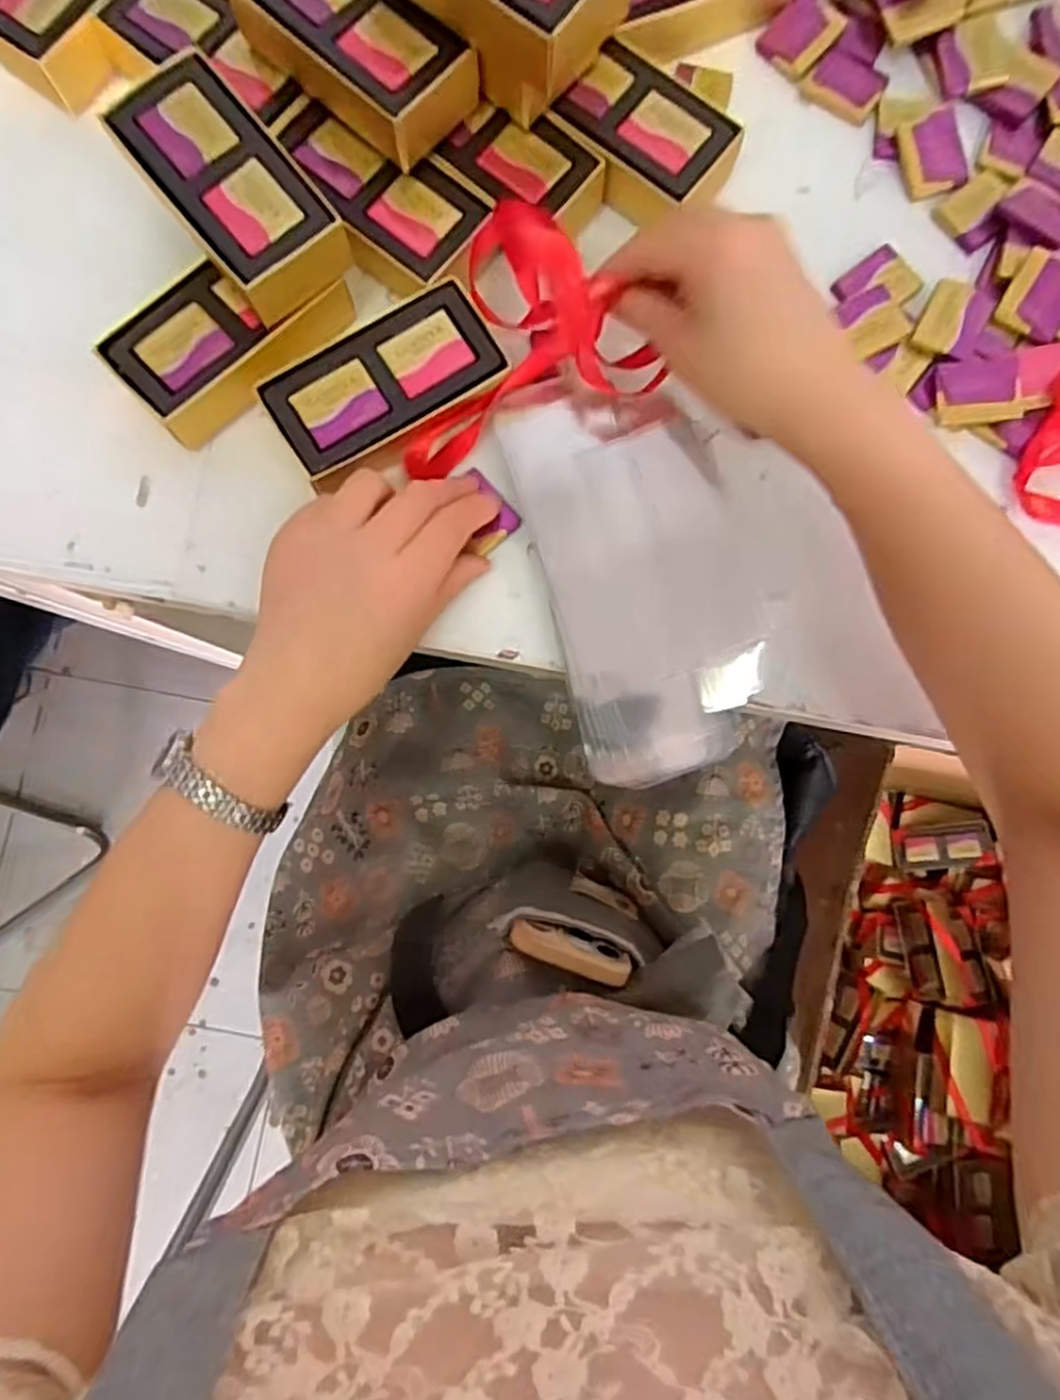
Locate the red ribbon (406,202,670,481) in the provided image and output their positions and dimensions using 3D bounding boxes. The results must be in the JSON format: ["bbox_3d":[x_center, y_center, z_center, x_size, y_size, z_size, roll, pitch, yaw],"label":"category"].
[{"bbox_3d":[0.009,-0.162,0.355,0.104,0.059,0.125,17,82,3],"label":"red ribbon"}]

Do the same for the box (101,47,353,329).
[{"bbox_3d":[-0.140,-0.241,0.352,0.058,0.038,0.115,-38,85,-4],"label":"box"}]

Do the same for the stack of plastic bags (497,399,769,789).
[{"bbox_3d":[0.058,-0.063,0.369,0.101,0.021,0.199,-14,84,-2],"label":"stack of plastic bags"}]

